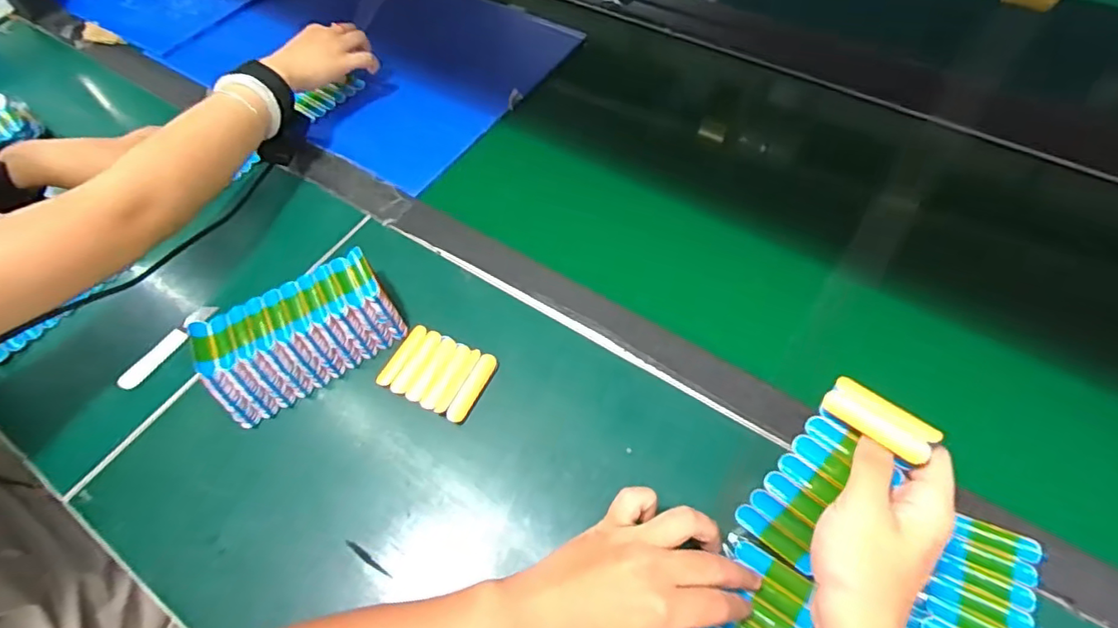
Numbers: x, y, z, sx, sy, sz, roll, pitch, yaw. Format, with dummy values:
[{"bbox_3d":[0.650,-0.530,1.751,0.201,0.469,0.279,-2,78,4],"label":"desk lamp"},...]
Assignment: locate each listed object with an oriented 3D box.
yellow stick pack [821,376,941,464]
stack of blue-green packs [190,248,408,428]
[{"bbox_3d":[0.201,0.066,0.354,0.062,0.014,0.024,33,63,32],"label":"yellow stick pack"},{"bbox_3d":[-0.223,0.013,0.484,0.156,0.046,0.089,-32,61,-16],"label":"stack of blue-green packs"}]

